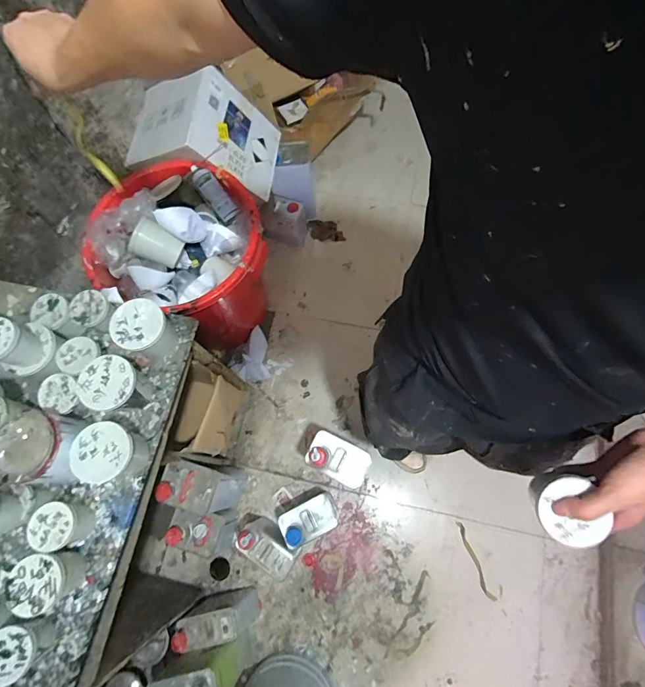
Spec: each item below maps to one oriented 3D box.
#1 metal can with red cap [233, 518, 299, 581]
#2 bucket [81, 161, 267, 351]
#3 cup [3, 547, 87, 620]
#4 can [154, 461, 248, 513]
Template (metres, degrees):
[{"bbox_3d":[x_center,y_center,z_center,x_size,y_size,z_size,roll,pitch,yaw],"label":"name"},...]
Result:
[{"bbox_3d":[-0.165,0.622,1.183,0.181,0.206,0.098,31,75,14],"label":"metal can with red cap"},{"bbox_3d":[-0.408,-0.230,1.269,0.454,0.533,0.441,-1,70,3],"label":"bucket"},{"bbox_3d":[-0.425,0.367,0.598,0.075,0.077,0.077,-1,70,3],"label":"cup"},{"bbox_3d":[-0.358,0.443,1.192,0.186,0.291,0.119,5,70,5],"label":"can"}]

